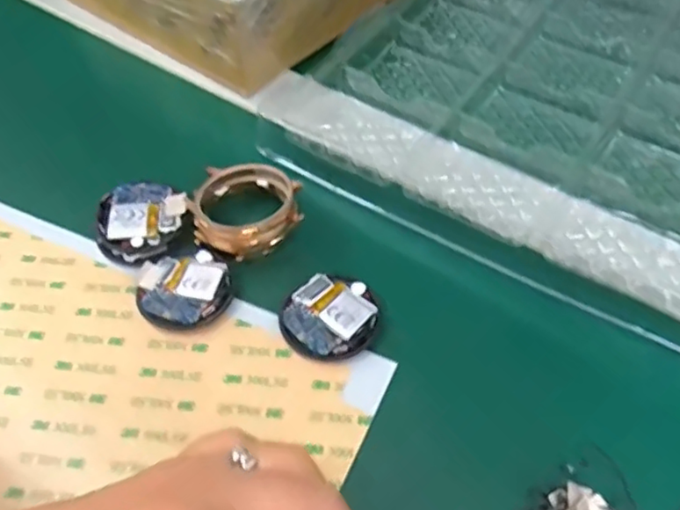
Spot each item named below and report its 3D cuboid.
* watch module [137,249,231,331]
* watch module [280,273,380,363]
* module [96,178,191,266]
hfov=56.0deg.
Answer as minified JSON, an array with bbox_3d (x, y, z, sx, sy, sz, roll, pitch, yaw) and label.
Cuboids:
[{"bbox_3d":[-0.069,0.015,0.285,0.040,0.008,0.040,-8,52,-4],"label":"watch module"},{"bbox_3d":[-0.004,0.027,0.273,0.038,0.009,0.039,29,58,23],"label":"watch module"},{"bbox_3d":[-0.094,-0.016,0.303,0.038,0.015,0.041,31,59,24],"label":"module"}]

